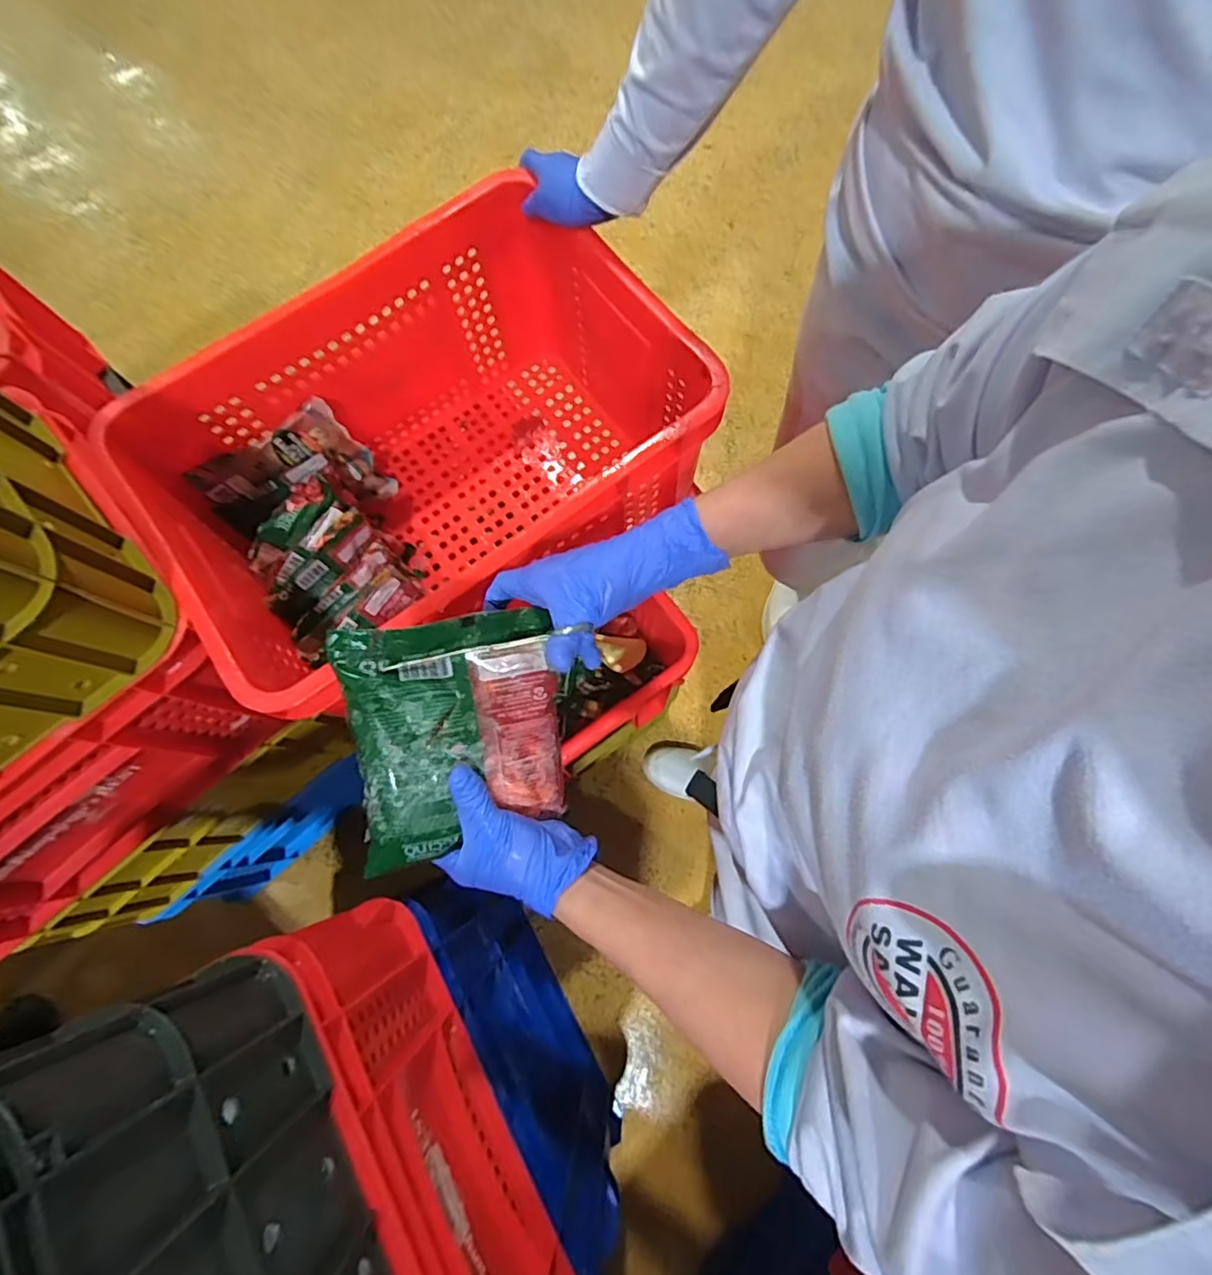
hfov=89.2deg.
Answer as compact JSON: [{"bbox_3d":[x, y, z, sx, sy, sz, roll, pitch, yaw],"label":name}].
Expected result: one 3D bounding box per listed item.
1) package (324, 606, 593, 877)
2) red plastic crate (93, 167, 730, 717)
[{"bbox_3d":[-0.095,0.059,0.401,0.131,0.024,0.148,-10,89,-15],"label":"package"},{"bbox_3d":[-0.176,-0.178,0.680,0.498,0.257,0.350,-36,77,-8],"label":"red plastic crate"}]

